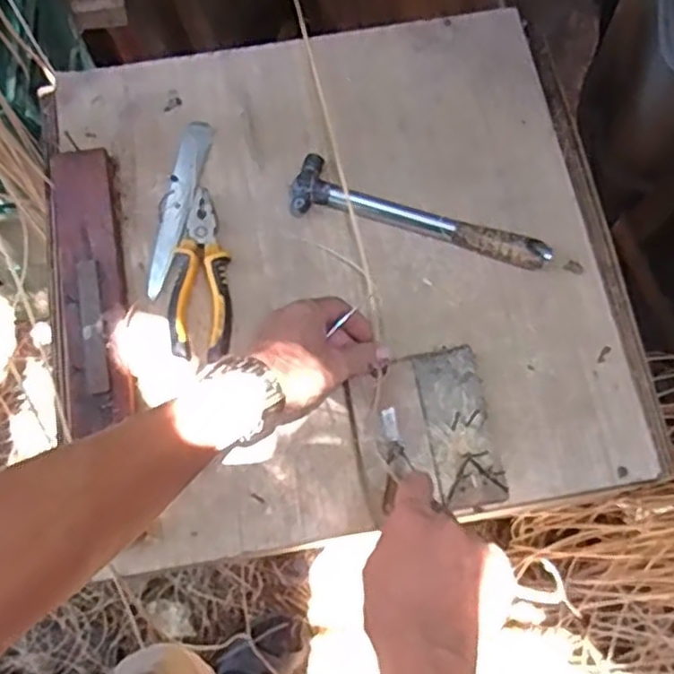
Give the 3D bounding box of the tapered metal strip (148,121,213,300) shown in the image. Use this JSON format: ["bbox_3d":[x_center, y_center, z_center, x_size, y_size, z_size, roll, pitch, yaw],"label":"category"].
[{"bbox_3d":[-0.144,-0.121,0.654,0.029,0.020,0.177,7,75,3],"label":"tapered metal strip"}]

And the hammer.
[{"bbox_3d":[0.074,-0.108,0.640,0.234,0.017,0.053,17,76,6],"label":"hammer"}]

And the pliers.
[{"bbox_3d":[-0.119,-0.056,0.619,0.051,0.015,0.155,-1,75,1],"label":"pliers"}]

